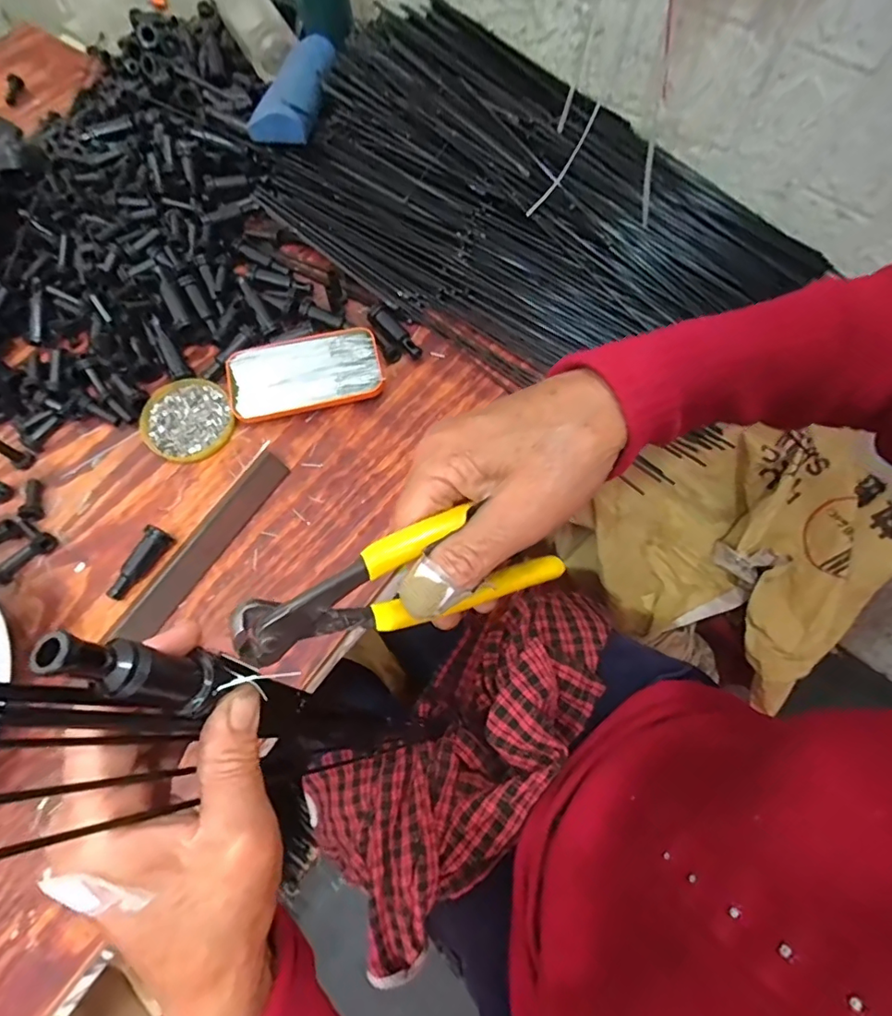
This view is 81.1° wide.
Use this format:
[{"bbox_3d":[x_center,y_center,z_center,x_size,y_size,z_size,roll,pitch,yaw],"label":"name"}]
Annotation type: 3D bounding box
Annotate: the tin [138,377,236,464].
[{"bbox_3d":[-0.247,-0.085,0.497,0.086,0.011,0.081,0,69,0],"label":"tin"}]

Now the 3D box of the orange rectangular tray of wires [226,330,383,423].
[{"bbox_3d":[-0.135,-0.131,0.502,0.143,0.015,0.074,-11,69,-4],"label":"orange rectangular tray of wires"}]

